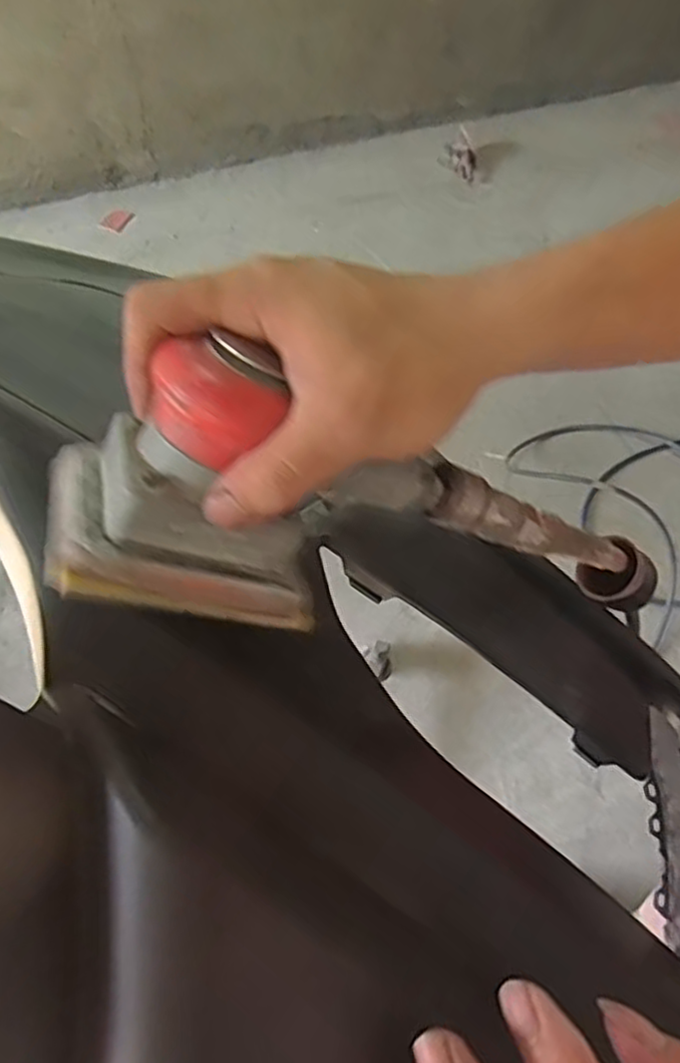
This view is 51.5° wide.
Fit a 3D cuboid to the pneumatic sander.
[{"bbox_3d":[0.051,-0.005,0.316,0.327,0.086,0.072,8,53,-30],"label":"pneumatic sander"}]

